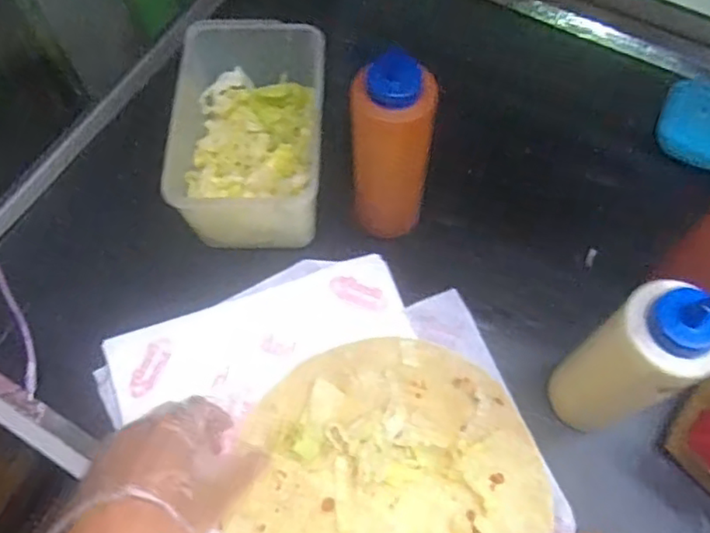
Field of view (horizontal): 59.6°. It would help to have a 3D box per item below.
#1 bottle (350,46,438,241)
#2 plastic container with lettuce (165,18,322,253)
[{"bbox_3d":[0.030,-0.084,0.514,0.059,0.193,0.050,5,63,4],"label":"bottle"},{"bbox_3d":[-0.095,-0.126,0.595,0.121,0.099,0.211,1,63,2],"label":"plastic container with lettuce"}]

